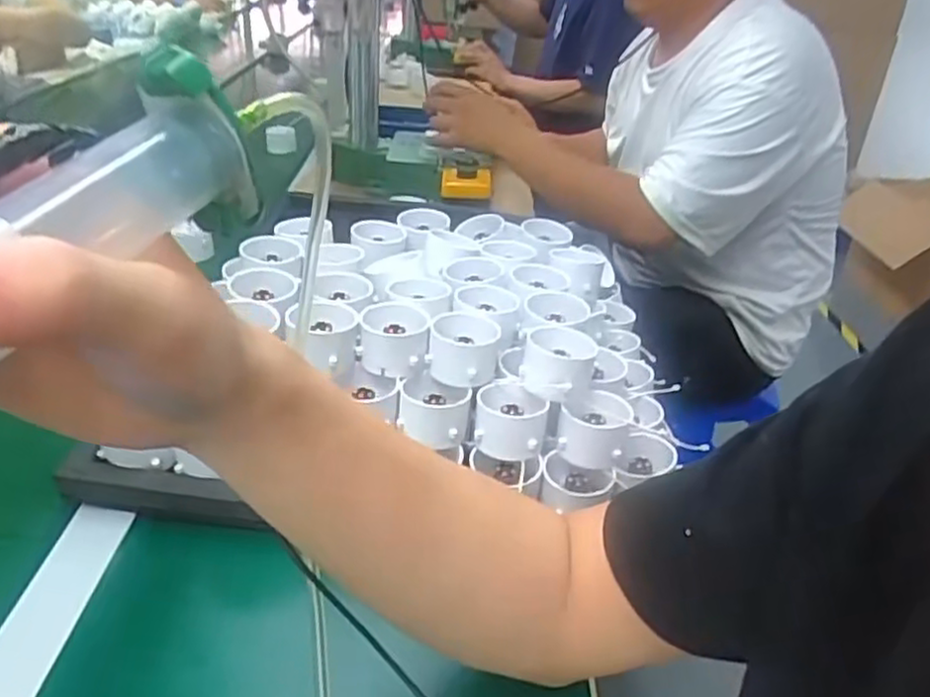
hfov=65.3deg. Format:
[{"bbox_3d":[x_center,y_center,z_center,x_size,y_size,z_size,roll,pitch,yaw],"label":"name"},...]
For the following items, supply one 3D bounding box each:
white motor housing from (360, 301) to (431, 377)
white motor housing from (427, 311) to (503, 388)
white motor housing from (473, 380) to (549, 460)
[{"bbox_3d":[-0.051,-0.004,0.525,0.048,0.042,0.049,3,30,-1],"label":"white motor housing"},{"bbox_3d":[-0.001,0.002,0.523,0.049,0.039,0.050,4,30,1],"label":"white motor housing"},{"bbox_3d":[0.032,0.053,0.510,0.051,0.042,0.045,7,30,5],"label":"white motor housing"}]

